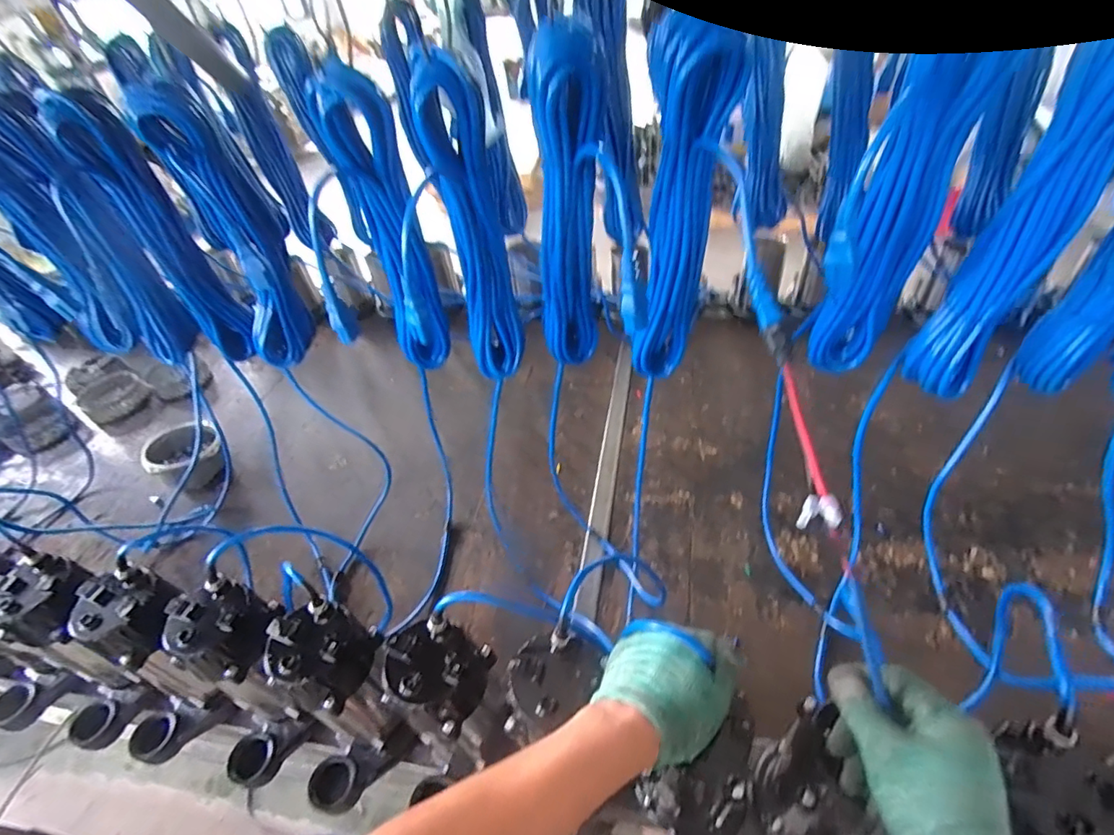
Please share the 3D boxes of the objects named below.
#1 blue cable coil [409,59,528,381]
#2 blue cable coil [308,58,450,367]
[{"bbox_3d":[-0.080,-0.178,0.543,0.069,0.323,0.077,-13,43,-6],"label":"blue cable coil"},{"bbox_3d":[-0.179,-0.182,0.569,0.076,0.326,0.047,-16,43,-9],"label":"blue cable coil"}]

